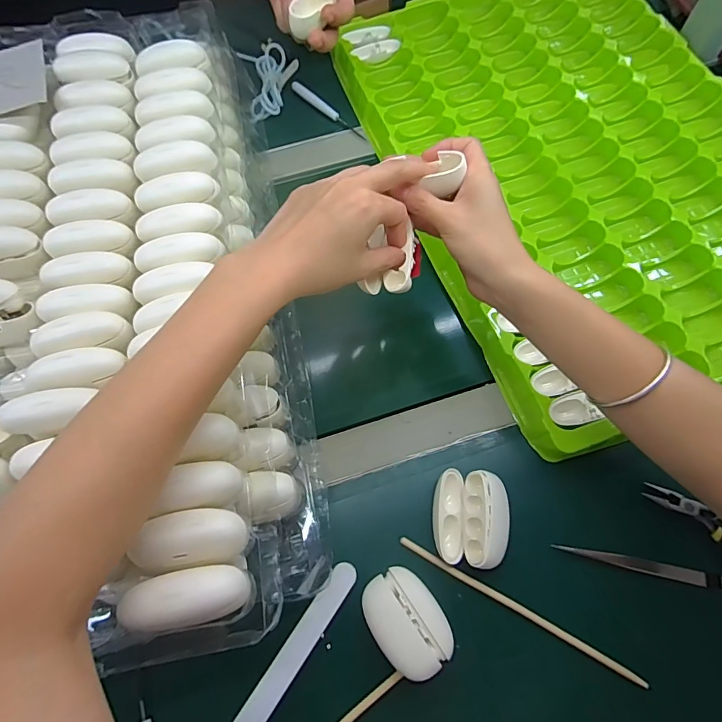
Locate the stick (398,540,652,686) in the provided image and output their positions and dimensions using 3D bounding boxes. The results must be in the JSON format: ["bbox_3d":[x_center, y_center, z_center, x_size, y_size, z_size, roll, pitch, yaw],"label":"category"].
[{"bbox_3d":[0.115,0.183,0.325,0.186,0.009,0.007,27,71,12],"label":"stick"}]

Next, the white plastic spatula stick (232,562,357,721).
[{"bbox_3d":[-0.057,0.224,0.310,0.021,0.004,0.170,35,71,7],"label":"white plastic spatula stick"}]

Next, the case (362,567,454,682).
[{"bbox_3d":[0.033,0.186,0.314,0.048,0.026,0.066,-36,71,-12],"label":"case"}]

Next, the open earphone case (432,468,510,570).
[{"bbox_3d":[0.085,0.121,0.338,0.056,0.031,0.067,5,67,4],"label":"open earphone case"}]

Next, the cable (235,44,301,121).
[{"bbox_3d":[-0.106,-0.340,0.535,0.069,0.029,0.119,-15,68,-4],"label":"cable"}]

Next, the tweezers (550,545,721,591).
[{"bbox_3d":[0.212,0.156,0.333,0.120,0.011,0.011,10,68,6],"label":"tweezers"}]

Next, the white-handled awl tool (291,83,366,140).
[{"bbox_3d":[-0.041,-0.304,0.531,0.011,0.006,0.126,-42,73,-12],"label":"white-handled awl tool"}]

